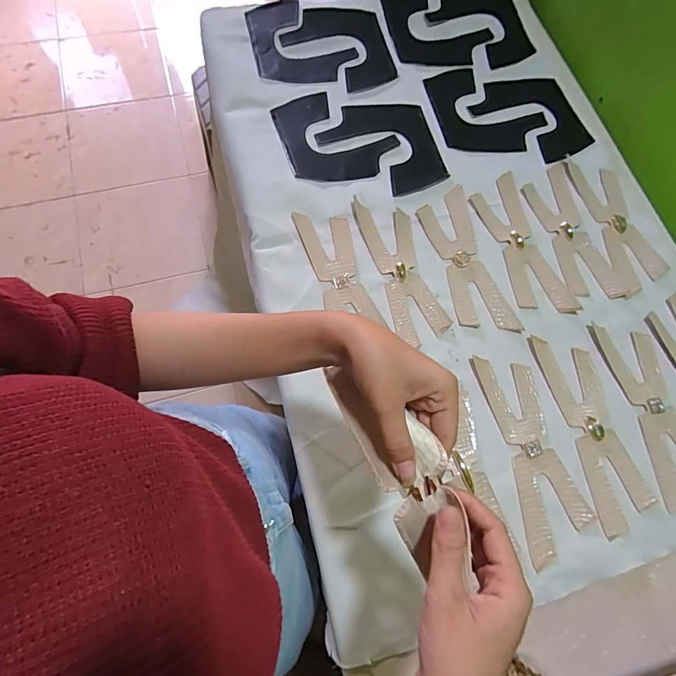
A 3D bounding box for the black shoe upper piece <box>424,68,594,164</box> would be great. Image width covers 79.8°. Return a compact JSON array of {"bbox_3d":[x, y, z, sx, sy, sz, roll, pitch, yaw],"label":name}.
[{"bbox_3d":[0.281,-0.374,0.675,0.262,0.007,0.172,10,71,2],"label":"black shoe upper piece"}]

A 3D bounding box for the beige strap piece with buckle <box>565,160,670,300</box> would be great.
[{"bbox_3d":[0.421,-0.173,0.609,0.075,0.008,0.226,-9,72,-5],"label":"beige strap piece with buckle"}]

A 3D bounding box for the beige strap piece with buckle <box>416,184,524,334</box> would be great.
[{"bbox_3d":[0.179,-0.111,0.573,0.077,0.004,0.232,-13,72,-6],"label":"beige strap piece with buckle"}]

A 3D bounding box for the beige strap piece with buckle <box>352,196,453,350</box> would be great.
[{"bbox_3d":[0.089,-0.101,0.563,0.071,0.008,0.215,-15,72,-7],"label":"beige strap piece with buckle"}]

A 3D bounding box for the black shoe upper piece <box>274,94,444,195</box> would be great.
[{"bbox_3d":[0.034,-0.312,0.640,0.267,0.006,0.172,10,71,2],"label":"black shoe upper piece"}]

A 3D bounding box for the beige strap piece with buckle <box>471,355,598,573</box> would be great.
[{"bbox_3d":[0.238,0.136,0.490,0.081,0.004,0.237,-9,72,-5],"label":"beige strap piece with buckle"}]

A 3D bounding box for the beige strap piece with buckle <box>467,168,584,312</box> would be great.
[{"bbox_3d":[0.262,-0.137,0.585,0.079,0.004,0.231,-15,72,-7],"label":"beige strap piece with buckle"}]

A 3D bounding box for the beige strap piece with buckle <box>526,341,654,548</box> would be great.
[{"bbox_3d":[0.316,0.109,0.503,0.070,0.005,0.240,-11,72,-6],"label":"beige strap piece with buckle"}]

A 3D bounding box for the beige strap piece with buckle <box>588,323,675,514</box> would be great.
[{"bbox_3d":[0.402,0.087,0.512,0.076,0.006,0.228,-10,72,-5],"label":"beige strap piece with buckle"}]

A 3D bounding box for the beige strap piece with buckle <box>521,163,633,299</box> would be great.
[{"bbox_3d":[0.344,-0.156,0.599,0.080,0.006,0.226,-14,72,-6],"label":"beige strap piece with buckle"}]

